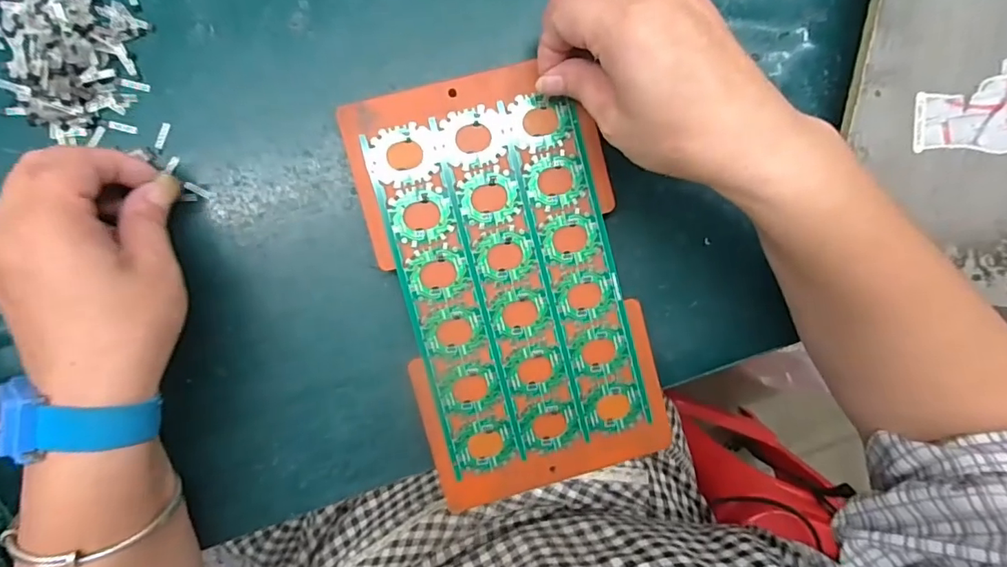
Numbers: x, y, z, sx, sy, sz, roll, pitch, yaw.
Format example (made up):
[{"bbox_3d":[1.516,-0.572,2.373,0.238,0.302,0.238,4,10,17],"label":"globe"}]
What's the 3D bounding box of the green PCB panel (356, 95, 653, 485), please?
[{"bbox_3d":[0.005,0.000,0.285,0.119,0.004,0.197,-15,95,-4],"label":"green PCB panel"}]

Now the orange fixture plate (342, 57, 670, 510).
[{"bbox_3d":[0.005,0.002,0.287,0.137,0.010,0.237,-15,93,-3],"label":"orange fixture plate"}]

